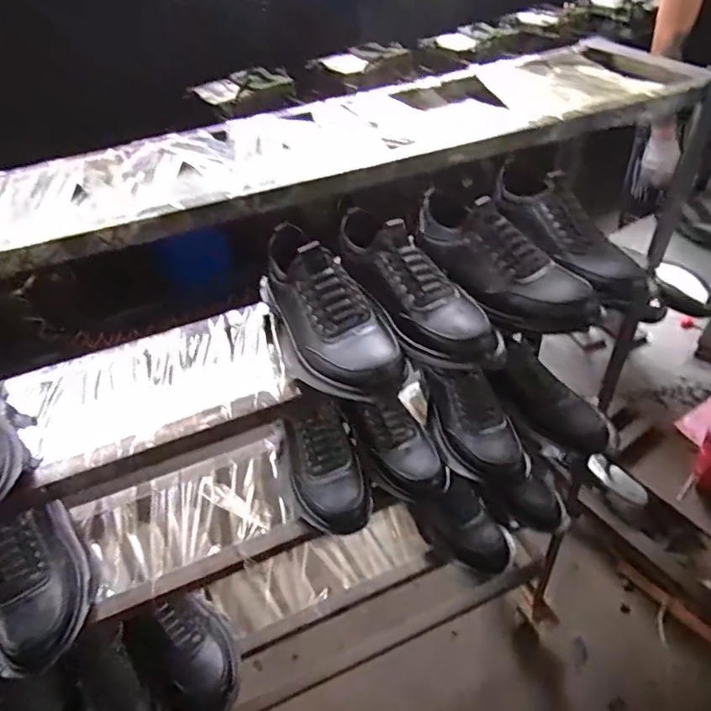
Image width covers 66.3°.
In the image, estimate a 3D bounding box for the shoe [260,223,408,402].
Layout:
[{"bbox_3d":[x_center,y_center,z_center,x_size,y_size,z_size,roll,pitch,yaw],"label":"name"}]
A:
[{"bbox_3d":[-0.035,-0.054,0.617,0.112,0.095,0.254,-19,42,-14],"label":"shoe"}]

